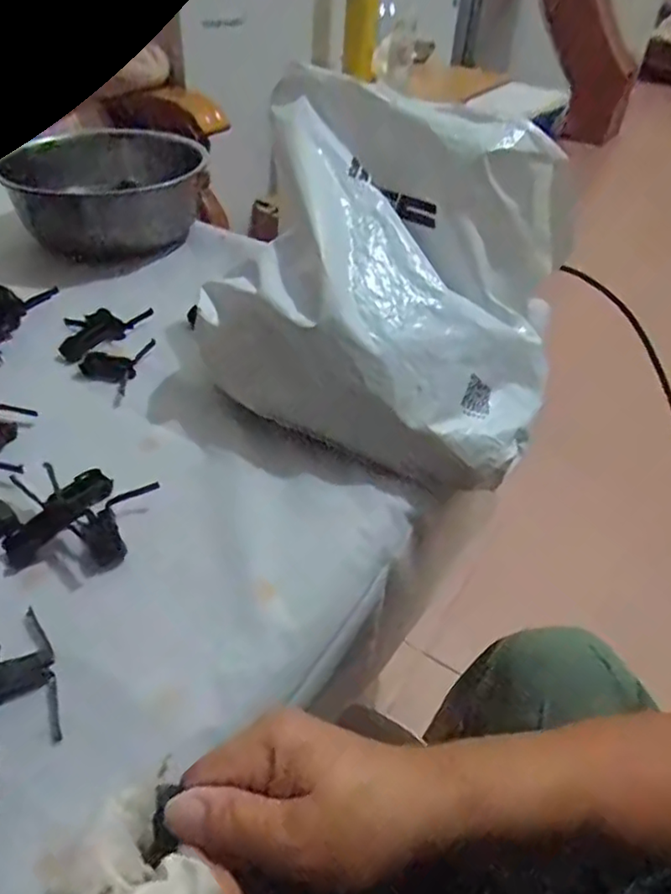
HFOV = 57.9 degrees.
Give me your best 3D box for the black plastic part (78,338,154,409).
[{"bbox_3d":[-0.207,-0.073,0.553,0.056,0.010,0.087,9,42,3],"label":"black plastic part"}]

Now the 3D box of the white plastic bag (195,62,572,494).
[{"bbox_3d":[0.050,-0.142,0.511,0.285,0.215,0.258,20,44,14],"label":"white plastic bag"}]

